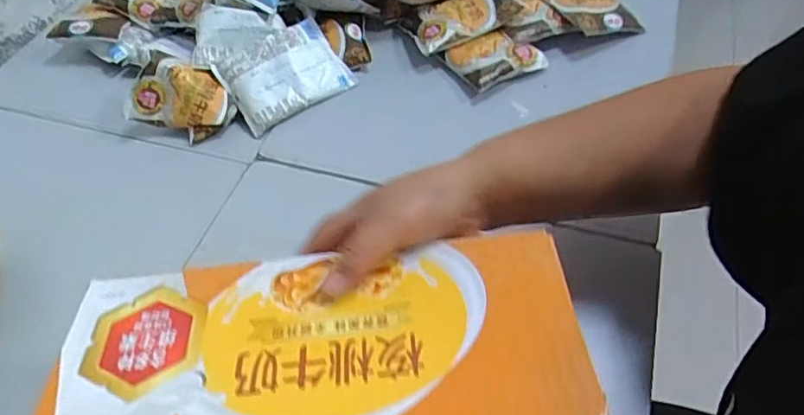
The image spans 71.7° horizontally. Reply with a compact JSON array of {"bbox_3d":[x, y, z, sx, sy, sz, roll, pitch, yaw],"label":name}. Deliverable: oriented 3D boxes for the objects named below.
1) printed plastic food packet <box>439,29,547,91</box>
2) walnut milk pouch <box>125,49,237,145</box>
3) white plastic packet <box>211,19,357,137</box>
[{"bbox_3d":[0.103,-0.168,0.626,0.094,0.028,0.070,-25,55,-14],"label":"printed plastic food packet"},{"bbox_3d":[-0.233,-0.117,0.599,0.100,0.018,0.080,23,85,-7],"label":"walnut milk pouch"},{"bbox_3d":[-0.130,-0.149,0.618,0.127,0.015,0.098,-33,86,-15],"label":"white plastic packet"}]

